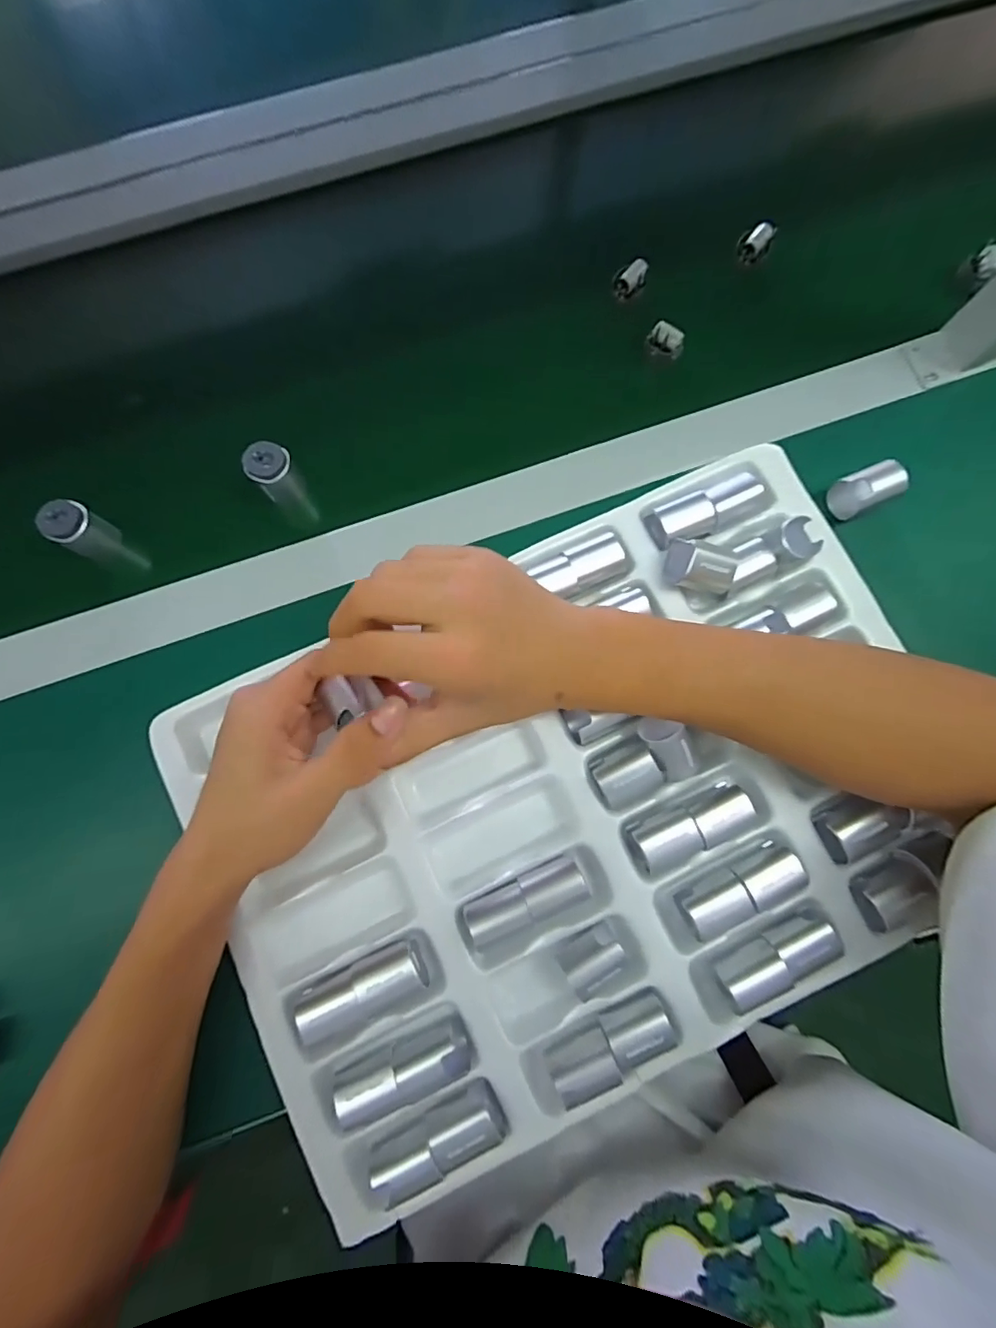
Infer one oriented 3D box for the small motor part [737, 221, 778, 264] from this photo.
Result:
[{"bbox_3d":[0.201,-0.330,0.421,0.022,0.019,0.021,0,80,-2],"label":"small motor part"}]

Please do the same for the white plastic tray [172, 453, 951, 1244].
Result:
[{"bbox_3d":[0.054,0.081,0.331,0.445,0.051,0.311,-26,75,-5],"label":"white plastic tray"}]

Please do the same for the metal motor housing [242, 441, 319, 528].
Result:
[{"bbox_3d":[-0.155,-0.127,0.390,0.029,0.072,0.024,-38,83,-8],"label":"metal motor housing"}]

